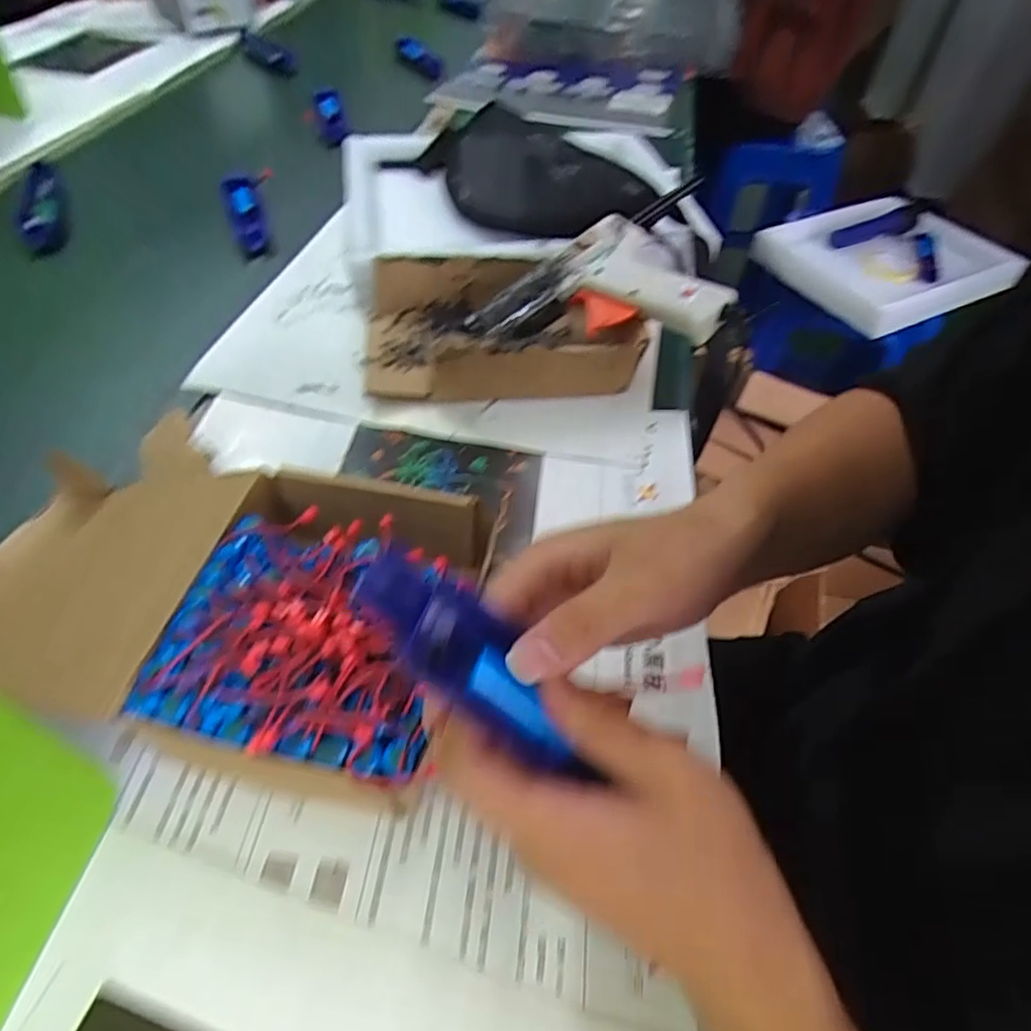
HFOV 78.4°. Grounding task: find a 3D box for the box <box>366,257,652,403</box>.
[{"bbox_3d":[-0.013,-0.162,0.538,0.222,0.058,0.153,0,50,-4],"label":"box"}]

